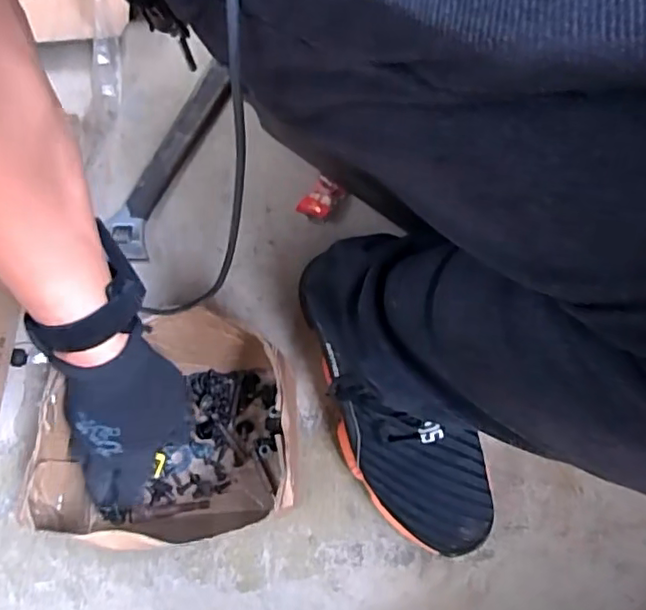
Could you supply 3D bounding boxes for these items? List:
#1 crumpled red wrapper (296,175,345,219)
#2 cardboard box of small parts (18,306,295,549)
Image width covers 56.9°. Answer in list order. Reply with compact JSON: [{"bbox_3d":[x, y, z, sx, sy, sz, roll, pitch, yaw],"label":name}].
[{"bbox_3d":[-0.001,-0.104,0.581,0.030,0.019,0.046,31,77,10],"label":"crumpled red wrapper"},{"bbox_3d":[-0.119,0.099,0.489,0.181,0.099,0.175,1,74,3],"label":"cardboard box of small parts"}]

